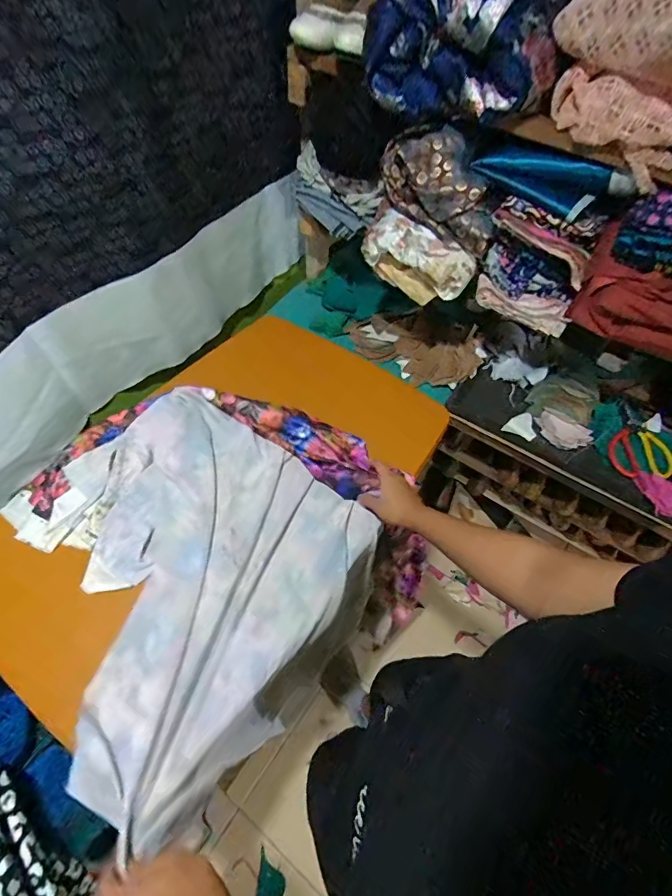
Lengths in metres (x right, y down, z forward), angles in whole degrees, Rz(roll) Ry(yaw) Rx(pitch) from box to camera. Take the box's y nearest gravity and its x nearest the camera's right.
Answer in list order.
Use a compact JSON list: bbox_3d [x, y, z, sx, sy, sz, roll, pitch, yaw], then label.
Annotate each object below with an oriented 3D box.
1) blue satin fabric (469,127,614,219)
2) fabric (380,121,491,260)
[{"bbox_3d":[0.307,-0.421,0.660,0.197,0.072,0.028,30,61,16],"label":"blue satin fabric"},{"bbox_3d":[0.179,-0.437,0.723,0.213,0.128,0.064,35,63,19],"label":"fabric"}]

